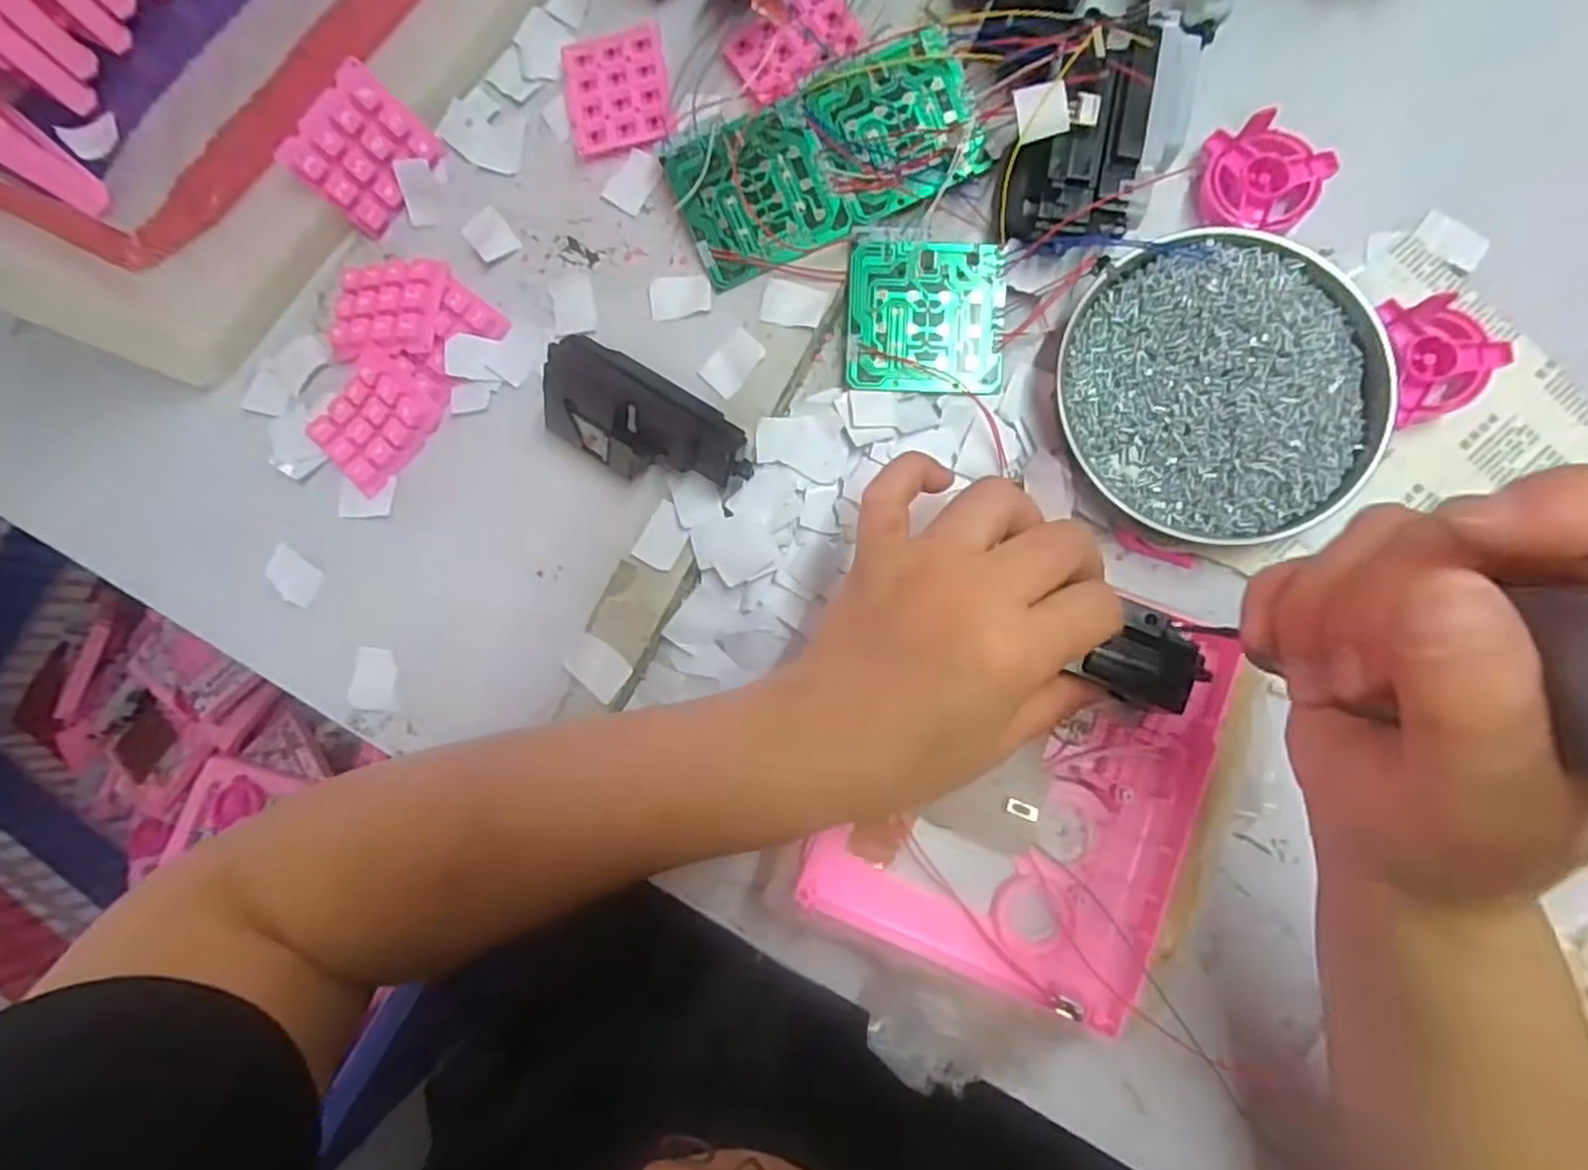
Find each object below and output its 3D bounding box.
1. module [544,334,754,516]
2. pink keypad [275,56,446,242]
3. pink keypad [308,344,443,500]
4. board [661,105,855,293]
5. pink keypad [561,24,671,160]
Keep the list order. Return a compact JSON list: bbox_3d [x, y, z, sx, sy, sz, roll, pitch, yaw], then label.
[{"bbox_3d":[-0.067,-0.070,0.340,0.099,0.032,0.044,30,89,7],"label":"module"},{"bbox_3d":[-0.206,-0.208,0.362,0.059,0.049,0.008,-51,49,1],"label":"pink keypad"},{"bbox_3d":[-0.205,-0.079,0.367,0.046,0.012,0.059,42,91,7],"label":"pink keypad"},{"bbox_3d":[-0.017,-0.183,0.353,0.071,0.004,0.063,-25,96,3],"label":"board"},{"bbox_3d":[-0.087,-0.244,0.368,0.052,0.008,0.063,-13,85,5],"label":"pink keypad"}]

